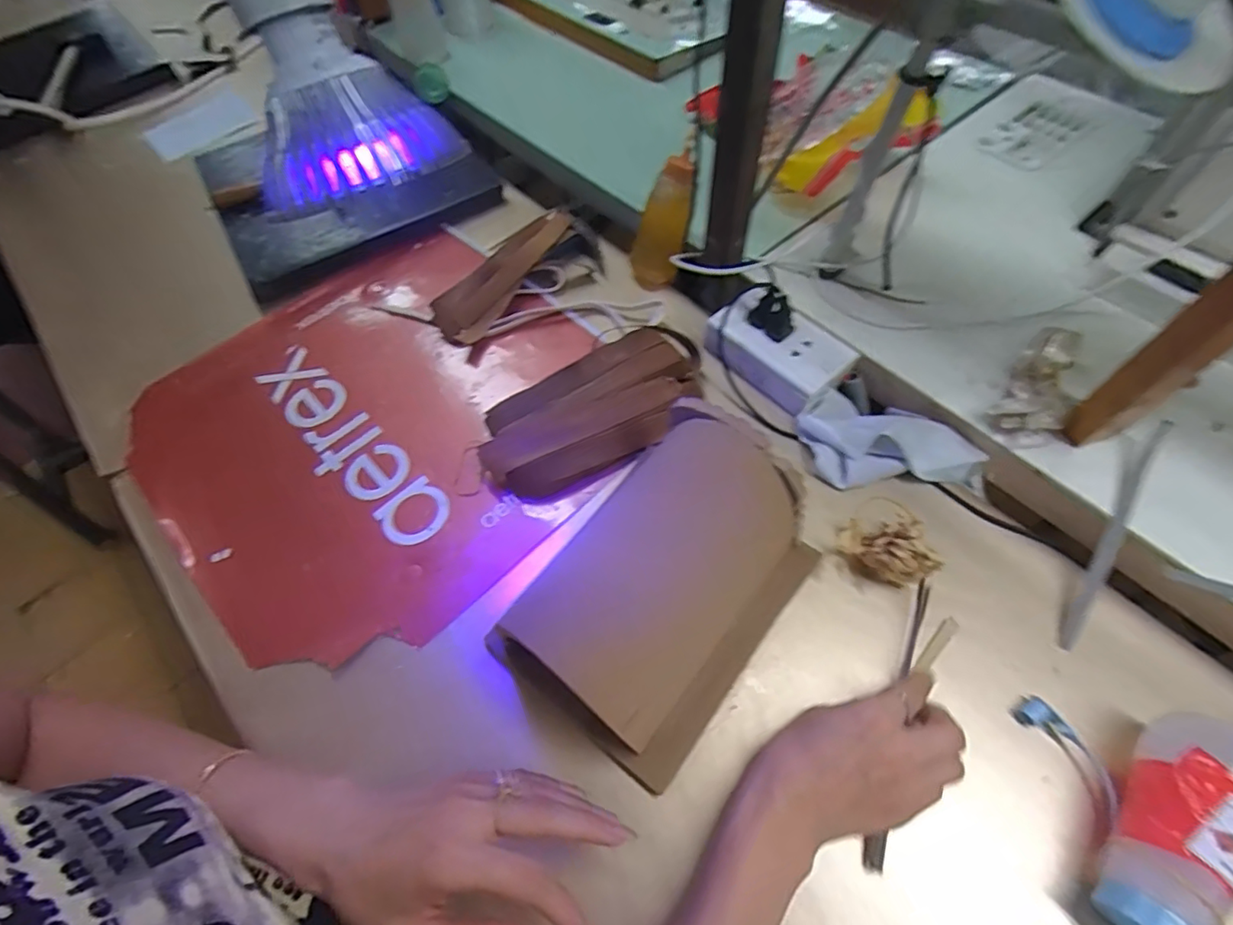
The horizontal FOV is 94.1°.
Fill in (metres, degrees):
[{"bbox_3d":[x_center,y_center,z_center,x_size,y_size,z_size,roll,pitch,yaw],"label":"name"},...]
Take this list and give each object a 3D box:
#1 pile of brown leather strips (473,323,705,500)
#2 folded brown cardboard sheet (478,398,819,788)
[{"bbox_3d":[-0.015,-0.049,0.509,0.225,0.035,0.108,-30,62,-14],"label":"pile of brown leather strips"},{"bbox_3d":[0.036,0.083,0.386,0.138,0.105,0.204,35,67,21],"label":"folded brown cardboard sheet"}]

